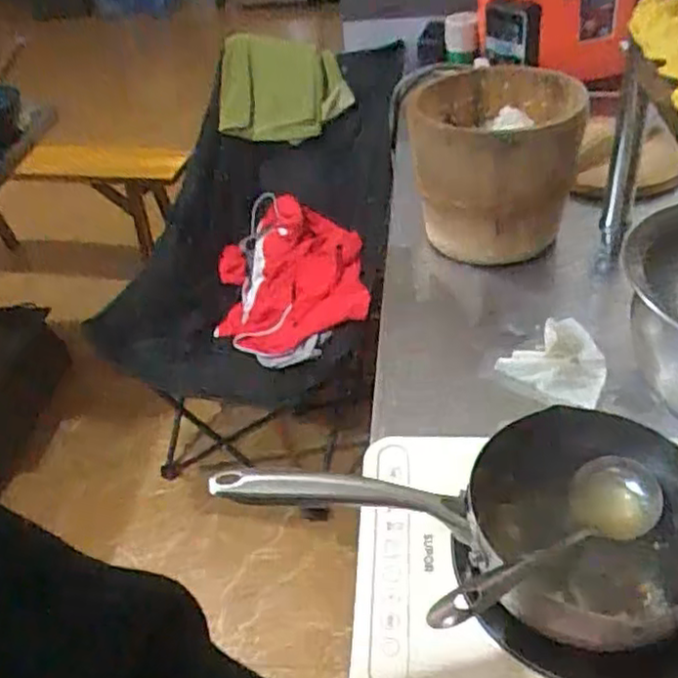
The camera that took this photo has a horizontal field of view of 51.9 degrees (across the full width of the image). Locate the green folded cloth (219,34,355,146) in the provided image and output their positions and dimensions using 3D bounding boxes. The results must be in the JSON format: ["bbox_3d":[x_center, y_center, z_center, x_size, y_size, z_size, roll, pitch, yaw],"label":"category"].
[{"bbox_3d":[-0.141,-0.560,1.566,0.312,0.218,0.116,19,48,27],"label":"green folded cloth"}]

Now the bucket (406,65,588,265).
[{"bbox_3d":[0.215,-0.232,0.952,0.224,0.185,0.204,-5,41,3],"label":"bucket"}]

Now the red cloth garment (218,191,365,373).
[{"bbox_3d":[-0.117,-0.137,1.579,0.338,0.169,0.477,-7,41,0],"label":"red cloth garment"}]

